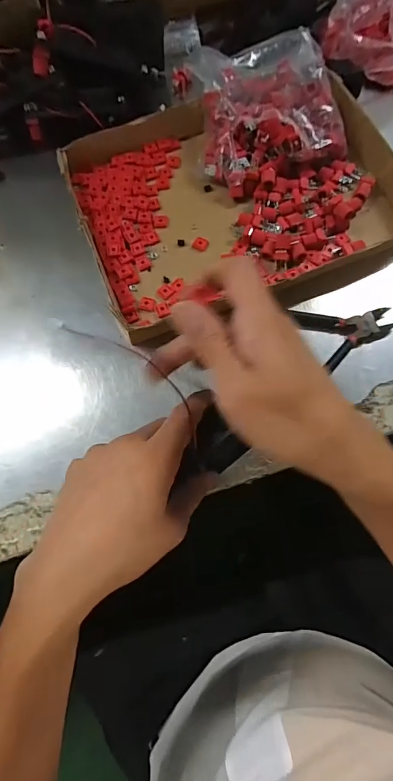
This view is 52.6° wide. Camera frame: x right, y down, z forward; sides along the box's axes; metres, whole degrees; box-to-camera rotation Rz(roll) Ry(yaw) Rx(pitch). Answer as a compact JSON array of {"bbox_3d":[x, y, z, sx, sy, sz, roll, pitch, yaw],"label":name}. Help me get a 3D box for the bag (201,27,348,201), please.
[{"bbox_3d":[0.076,-0.286,0.408,0.138,0.062,0.151,-7,74,0],"label":"bag"}]

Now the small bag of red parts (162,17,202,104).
[{"bbox_3d":[-0.016,-0.396,0.481,0.043,0.032,0.104,-2,86,1],"label":"small bag of red parts"}]

